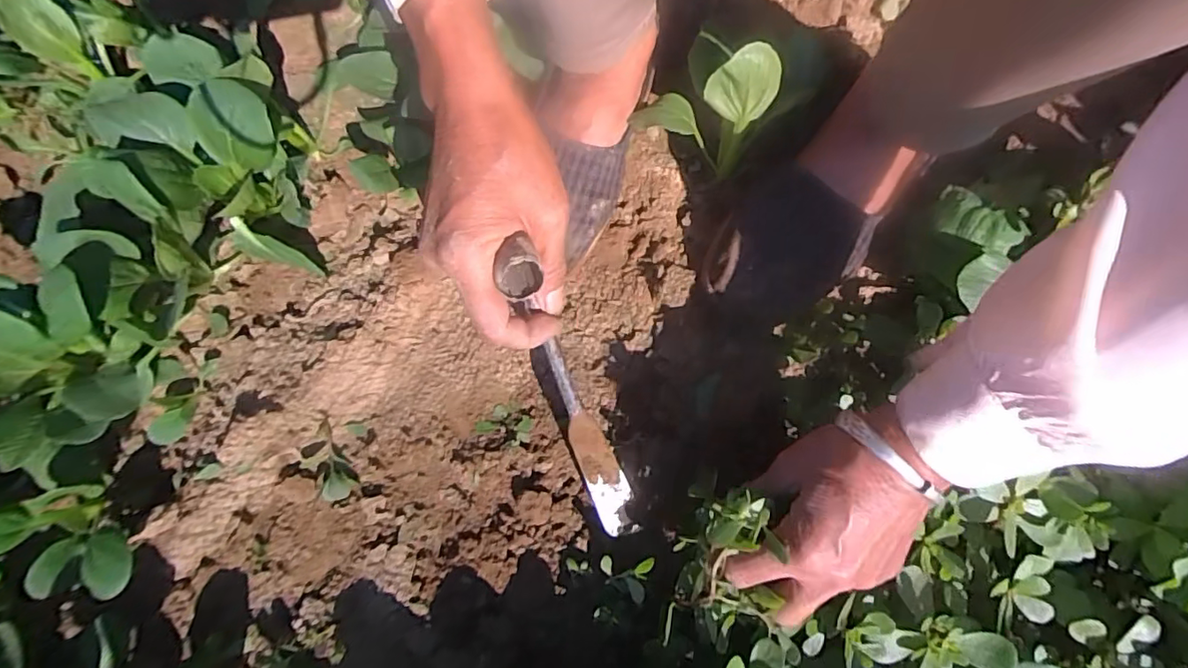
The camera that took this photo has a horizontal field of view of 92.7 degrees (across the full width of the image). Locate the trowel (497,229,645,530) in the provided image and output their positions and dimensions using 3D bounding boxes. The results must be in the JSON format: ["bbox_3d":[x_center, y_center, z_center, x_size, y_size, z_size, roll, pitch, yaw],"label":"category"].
[{"bbox_3d":[-0.011,0.040,0.330,0.024,0.208,0.030,-21,33,-4],"label":"trowel"}]

